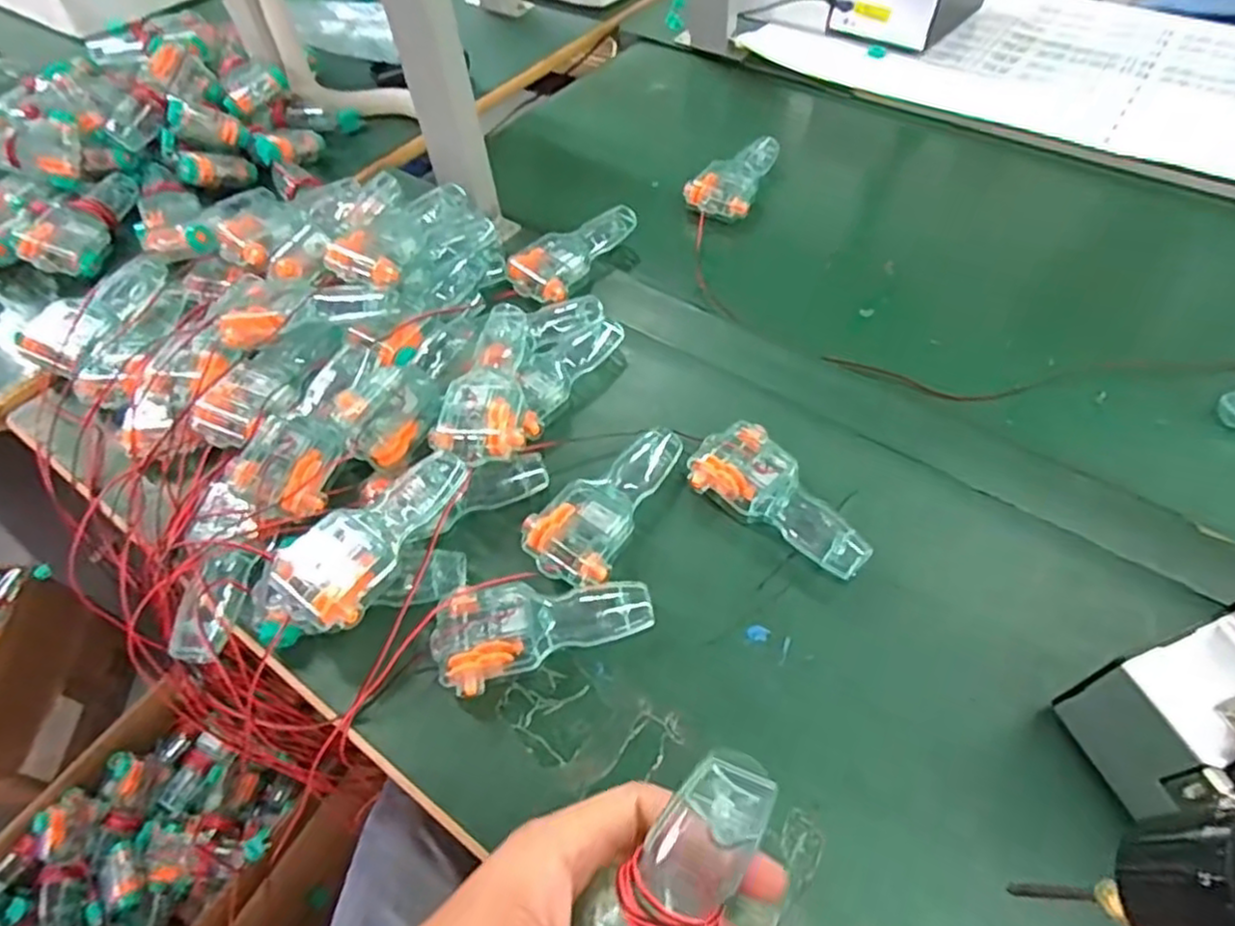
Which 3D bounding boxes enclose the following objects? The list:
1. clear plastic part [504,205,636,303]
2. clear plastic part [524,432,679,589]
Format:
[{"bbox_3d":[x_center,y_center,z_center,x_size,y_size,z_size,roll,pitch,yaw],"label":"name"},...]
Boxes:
[{"bbox_3d":[-0.039,-0.178,0.595,0.053,0.030,0.121,27,59,20],"label":"clear plastic part"},{"bbox_3d":[-0.009,0.023,0.454,0.058,0.023,0.126,22,58,17],"label":"clear plastic part"}]

